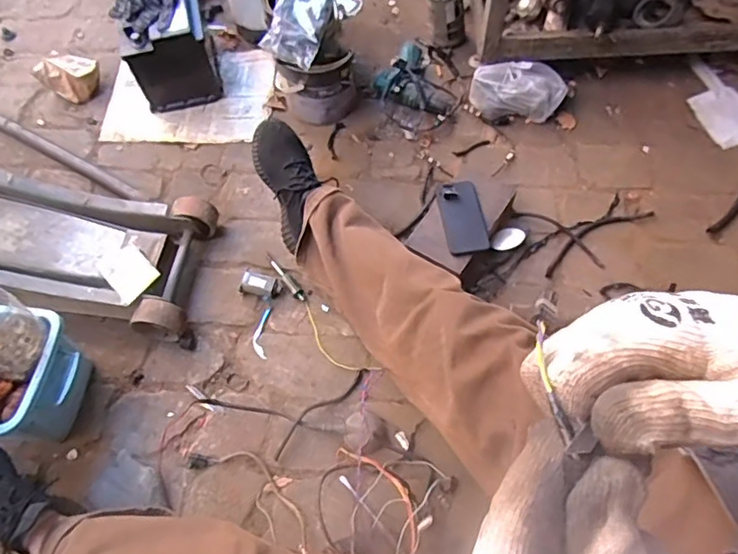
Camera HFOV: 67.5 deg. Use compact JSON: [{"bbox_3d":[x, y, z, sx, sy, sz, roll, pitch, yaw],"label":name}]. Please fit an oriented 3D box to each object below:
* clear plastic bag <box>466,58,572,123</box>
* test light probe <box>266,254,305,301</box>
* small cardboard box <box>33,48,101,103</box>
[{"bbox_3d":[0.312,-0.384,1.151,0.197,0.095,0.072,1,64,2],"label":"clear plastic bag"},{"bbox_3d":[-0.157,-0.003,1.023,0.018,0.011,0.119,-37,72,-14],"label":"test light probe"},{"bbox_3d":[-0.652,-0.442,1.212,0.106,0.069,0.094,24,69,10],"label":"small cardboard box"}]

